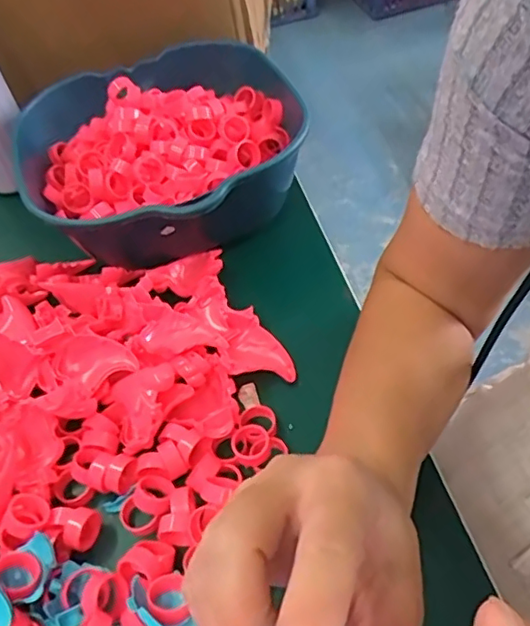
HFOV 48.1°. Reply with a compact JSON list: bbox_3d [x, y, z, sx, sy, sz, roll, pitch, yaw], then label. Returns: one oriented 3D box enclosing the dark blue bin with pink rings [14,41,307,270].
[{"bbox_3d":[-0.101,-0.153,0.563,0.237,0.091,0.294,-25,50,-12],"label":"dark blue bin with pink rings"}]

